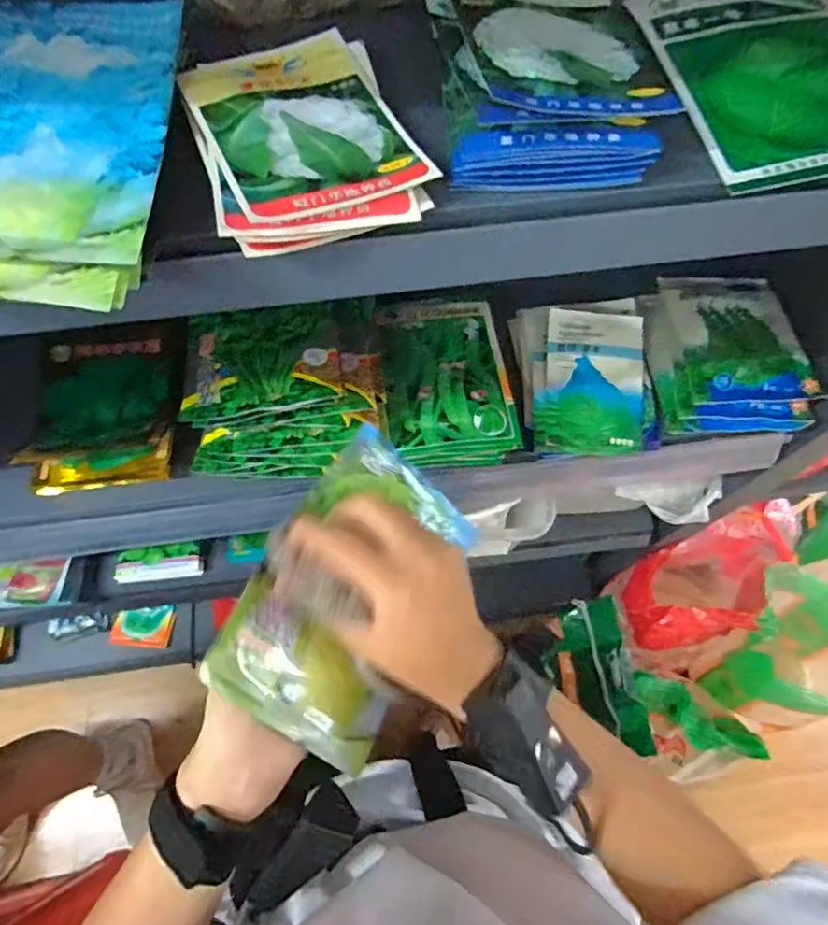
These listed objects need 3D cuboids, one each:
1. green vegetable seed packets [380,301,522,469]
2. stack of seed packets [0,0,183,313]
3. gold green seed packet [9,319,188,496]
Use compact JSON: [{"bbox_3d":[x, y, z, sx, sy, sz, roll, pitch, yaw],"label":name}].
[{"bbox_3d":[0.030,-0.085,0.553,0.120,0.022,0.183,-7,68,-2],"label":"green vegetable seed packets"},{"bbox_3d":[-0.173,-0.152,0.257,0.118,0.016,0.182,1,68,1],"label":"stack of seed packets"},{"bbox_3d":[-0.304,-0.064,0.564,0.135,0.032,0.176,-6,68,-2],"label":"gold green seed packet"}]

